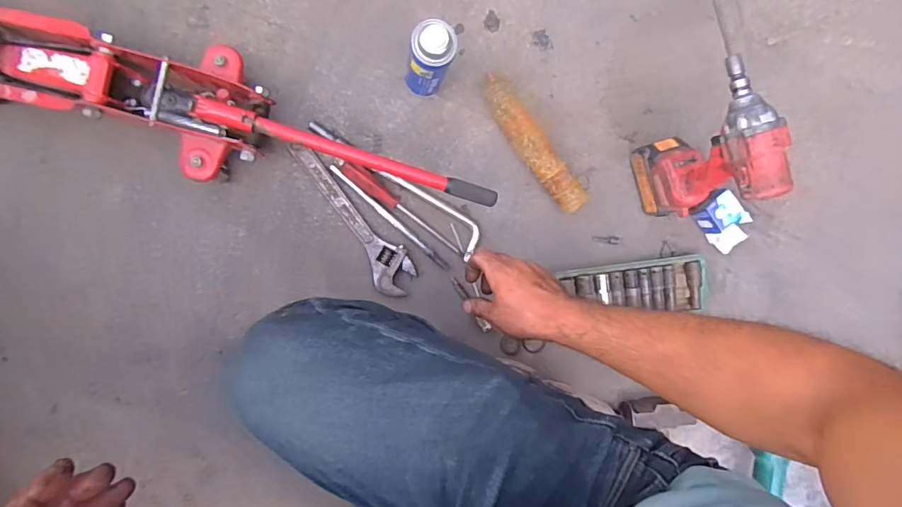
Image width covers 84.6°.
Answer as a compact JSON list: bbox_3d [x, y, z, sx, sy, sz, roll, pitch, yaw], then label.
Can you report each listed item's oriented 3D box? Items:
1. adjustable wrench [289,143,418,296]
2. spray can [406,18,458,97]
[{"bbox_3d":[-0.148,-0.053,0.753,0.063,0.012,0.269,-37,96,-6],"label":"adjustable wrench"},{"bbox_3d":[-0.029,-0.264,0.690,0.057,0.156,0.061,0,91,-8],"label":"spray can"}]

